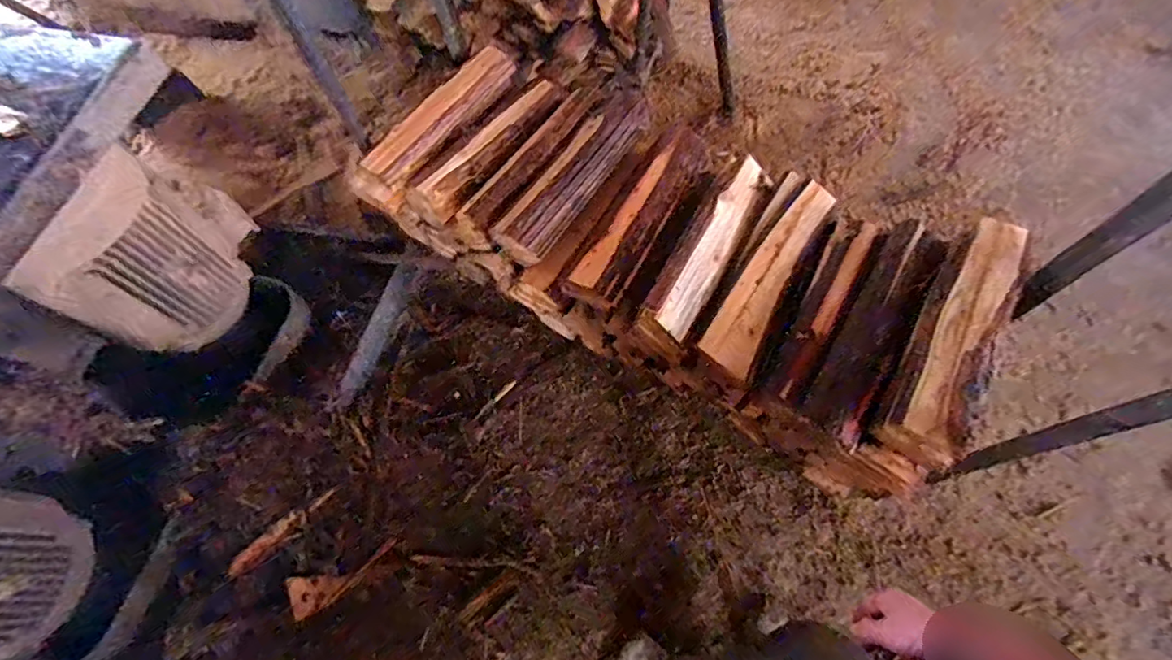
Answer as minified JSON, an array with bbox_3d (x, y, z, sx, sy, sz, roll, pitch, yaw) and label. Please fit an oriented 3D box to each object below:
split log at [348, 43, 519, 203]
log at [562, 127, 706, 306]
[{"bbox_3d":[-0.391,-0.557,1.336,0.130,0.074,0.558,30,70,17],"label":"split log"},{"bbox_3d":[0.122,-0.269,1.180,0.161,0.089,0.496,26,69,16],"label":"log"}]

